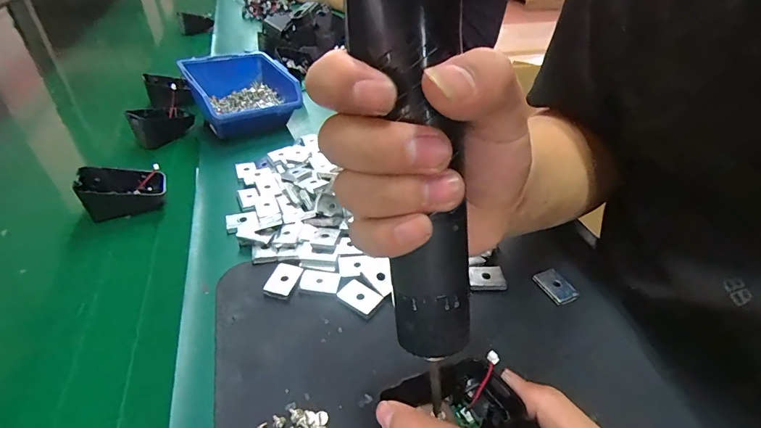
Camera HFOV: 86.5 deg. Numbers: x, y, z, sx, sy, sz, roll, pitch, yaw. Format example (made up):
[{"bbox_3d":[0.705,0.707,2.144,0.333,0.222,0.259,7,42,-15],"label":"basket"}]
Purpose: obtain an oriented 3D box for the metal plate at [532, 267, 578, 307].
[{"bbox_3d":[0.131,0.054,0.304,0.019,0.004,0.030,-29,48,-10],"label":"metal plate"}]

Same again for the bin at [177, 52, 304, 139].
[{"bbox_3d":[-0.165,-0.150,0.502,0.113,0.057,0.119,-20,44,-25],"label":"bin"}]

